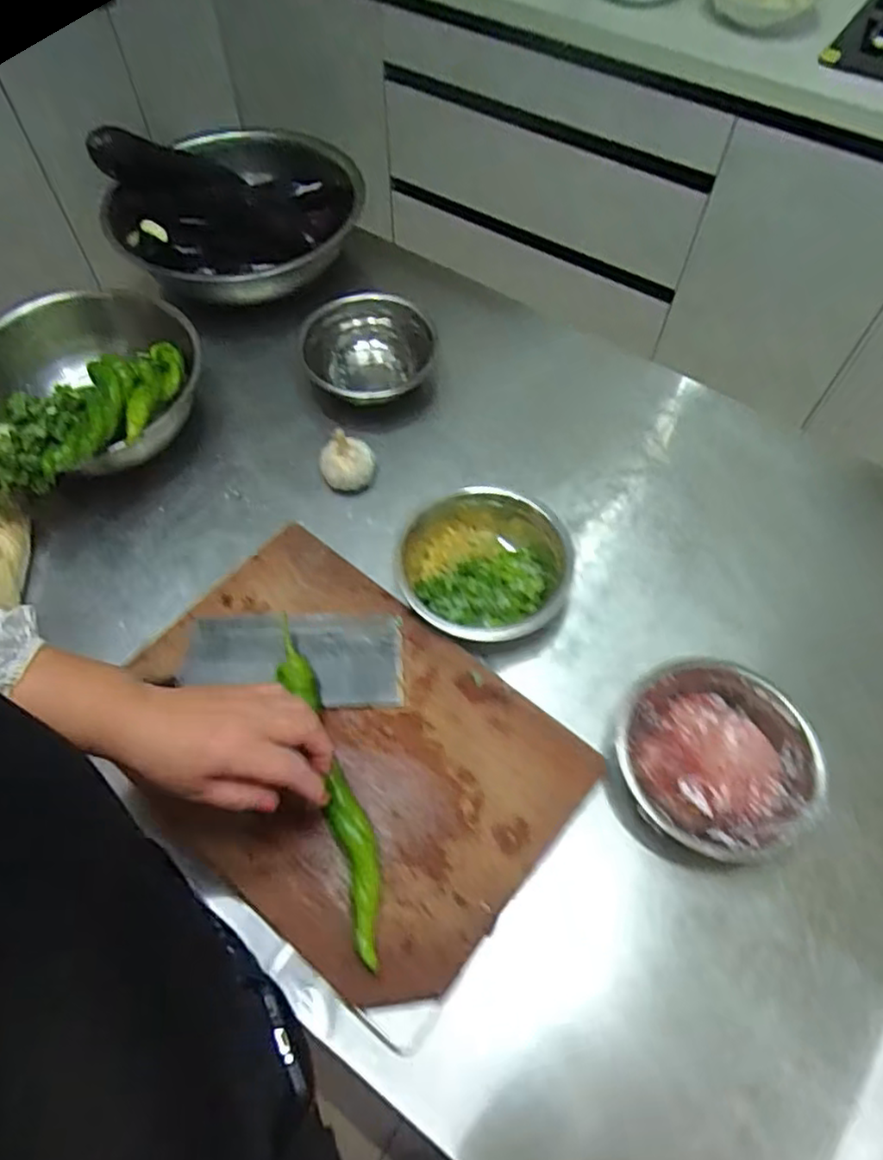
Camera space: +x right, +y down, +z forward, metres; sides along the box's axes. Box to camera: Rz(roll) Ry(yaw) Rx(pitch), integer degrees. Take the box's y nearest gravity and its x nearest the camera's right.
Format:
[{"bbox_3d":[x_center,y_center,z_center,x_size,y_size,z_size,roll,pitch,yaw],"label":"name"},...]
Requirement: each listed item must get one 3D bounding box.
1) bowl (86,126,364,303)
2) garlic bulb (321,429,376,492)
[{"bbox_3d":[-0.283,-0.523,0.956,0.341,0.103,0.341,0,61,0],"label":"bowl"},{"bbox_3d":[-0.105,-0.136,0.762,0.063,0.047,0.056,-13,62,-8],"label":"garlic bulb"}]

